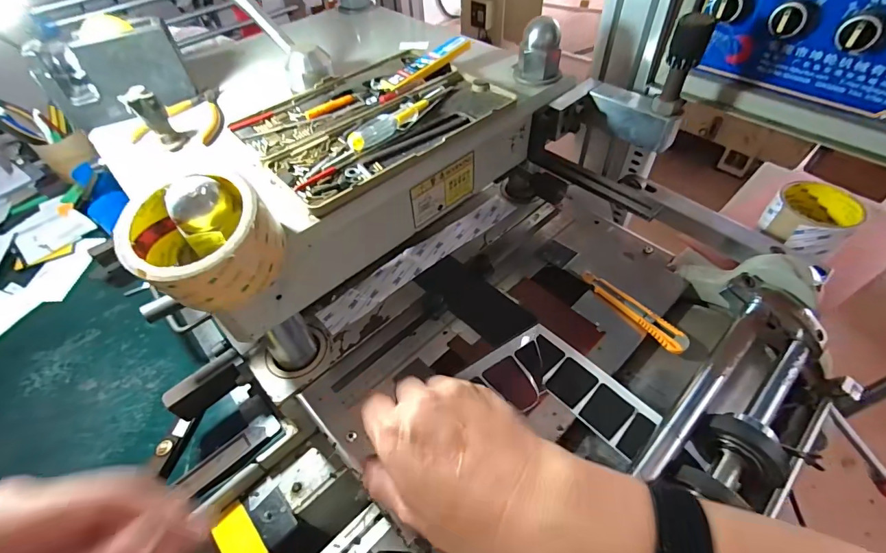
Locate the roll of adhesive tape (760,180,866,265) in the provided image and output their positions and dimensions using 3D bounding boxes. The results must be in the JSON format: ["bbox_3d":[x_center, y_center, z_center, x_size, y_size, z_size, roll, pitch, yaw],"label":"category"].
[{"bbox_3d":[0.436,-0.067,0.486,0.101,0.053,0.087,-33,56,-22],"label":"roll of adhesive tape"}]

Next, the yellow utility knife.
[{"bbox_3d":[0.211,0.035,0.453,0.023,0.009,0.131,-30,55,-20],"label":"yellow utility knife"}]

